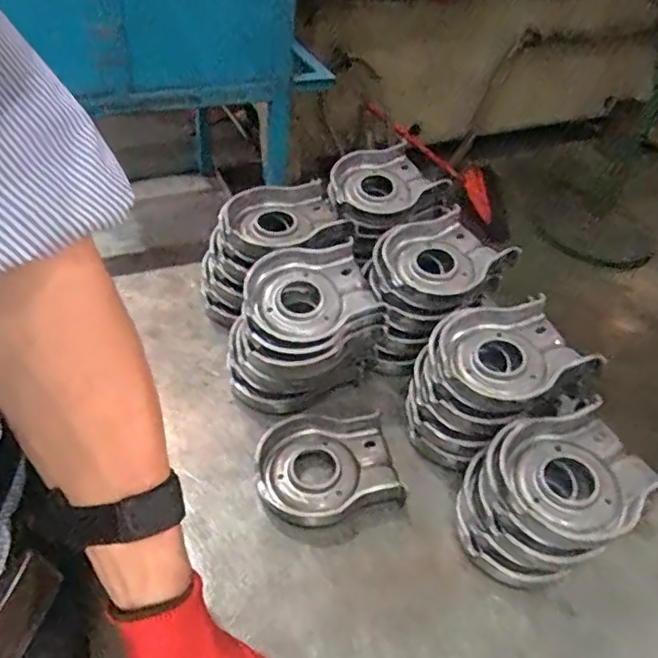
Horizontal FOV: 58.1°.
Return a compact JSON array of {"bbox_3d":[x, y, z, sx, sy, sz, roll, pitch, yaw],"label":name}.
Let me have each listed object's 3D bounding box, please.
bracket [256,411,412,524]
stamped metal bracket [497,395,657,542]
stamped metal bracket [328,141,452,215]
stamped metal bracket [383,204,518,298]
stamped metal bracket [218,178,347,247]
[{"bbox_3d":[-0.003,0.122,0.531,0.121,0.026,0.101,-3,45,-12],"label":"bracket"},{"bbox_3d":[0.193,0.115,0.466,0.123,0.033,0.112,-25,53,-30],"label":"stamped metal bracket"},{"bbox_3d":[0.062,-0.177,0.695,0.093,0.029,0.135,36,50,26],"label":"stamped metal bracket"},{"bbox_3d":[0.114,-0.078,0.610,0.109,0.022,0.124,35,49,25],"label":"stamped metal bracket"},{"bbox_3d":[-0.051,-0.122,0.632,0.123,0.022,0.087,-22,51,-28],"label":"stamped metal bracket"}]

